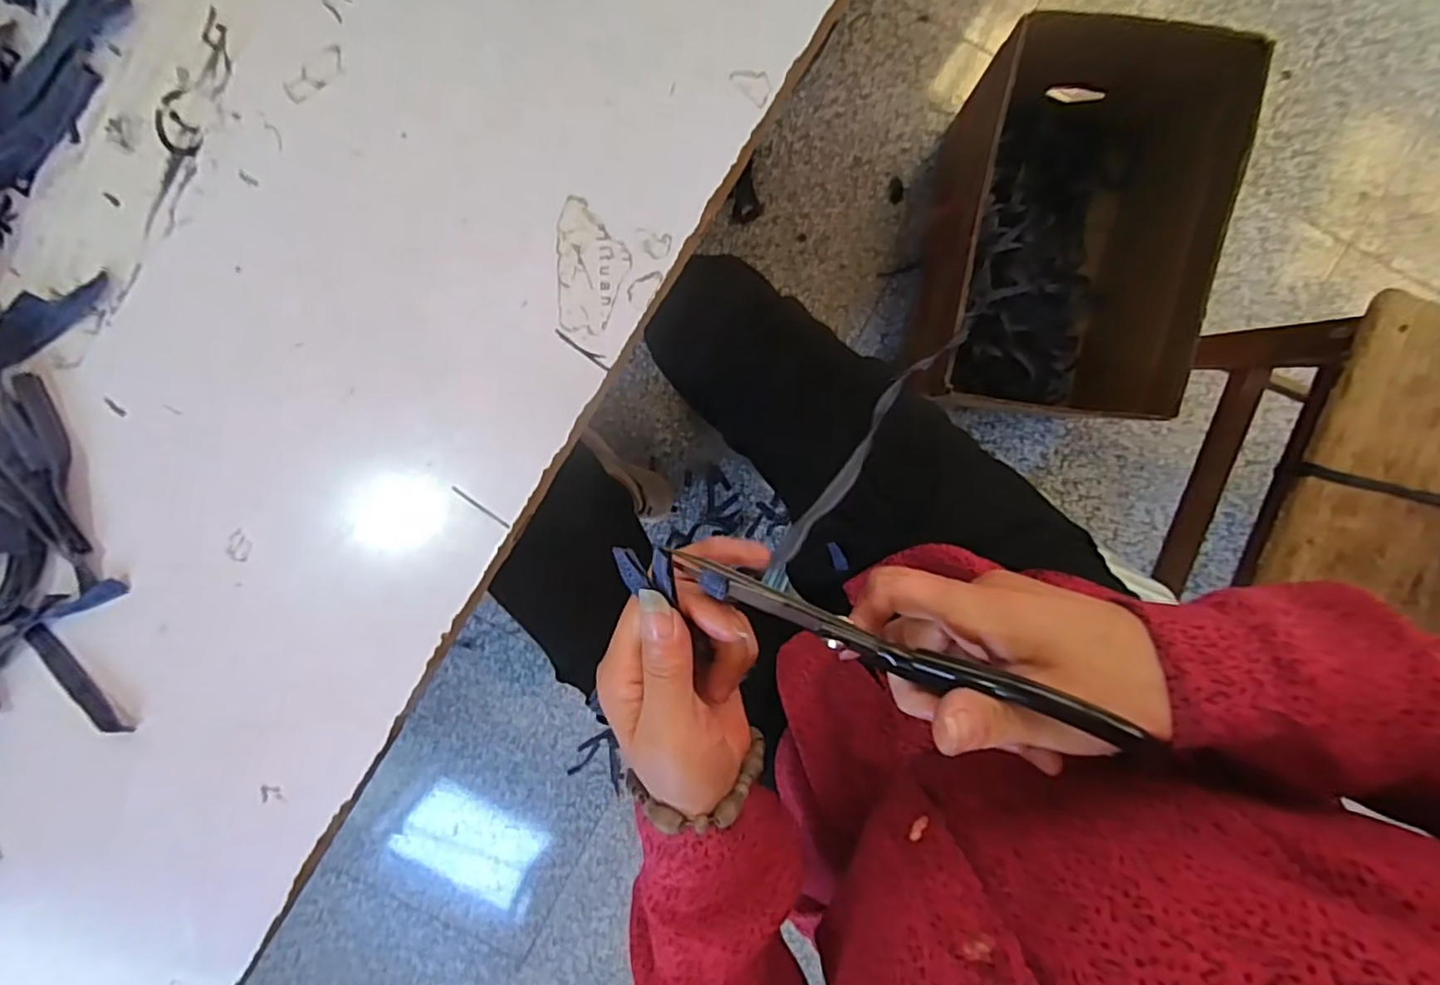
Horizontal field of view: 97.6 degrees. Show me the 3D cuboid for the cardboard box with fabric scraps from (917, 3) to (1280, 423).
[{"bbox_3d":[0.453,-0.365,0.866,0.307,0.292,0.463,9,99,1],"label":"cardboard box with fabric scraps"}]

